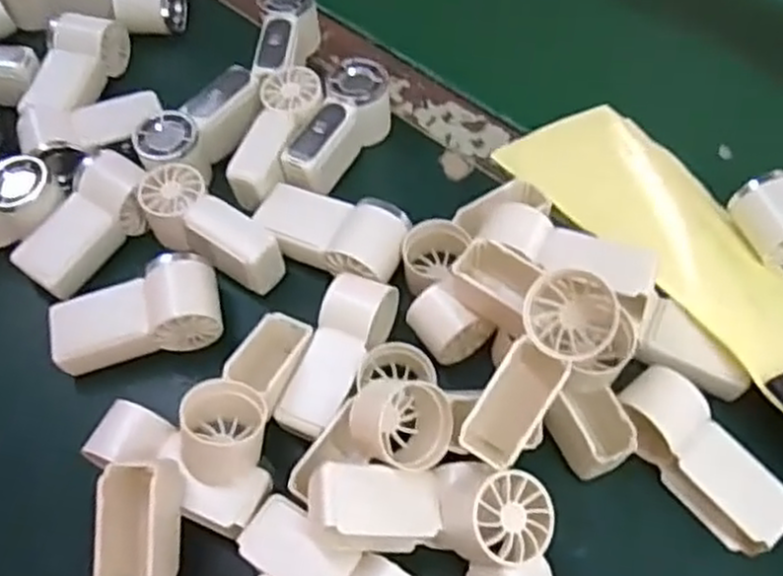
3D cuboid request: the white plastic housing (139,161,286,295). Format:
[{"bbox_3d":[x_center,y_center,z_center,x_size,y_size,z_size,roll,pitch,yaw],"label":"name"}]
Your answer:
[{"bbox_3d":[-0.109,-0.035,0.453,0.092,0.036,0.035,32,65,21],"label":"white plastic housing"}]

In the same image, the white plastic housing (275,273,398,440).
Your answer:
[{"bbox_3d":[-0.027,0.040,0.415,0.036,0.037,0.090,15,74,19],"label":"white plastic housing"}]

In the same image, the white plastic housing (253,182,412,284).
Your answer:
[{"bbox_3d":[-0.037,-0.029,0.452,0.091,0.031,0.050,16,60,13],"label":"white plastic housing"}]

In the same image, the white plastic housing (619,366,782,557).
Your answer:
[{"bbox_3d":[0.151,0.084,0.370,0.042,0.043,0.095,-32,61,-15],"label":"white plastic housing"}]

